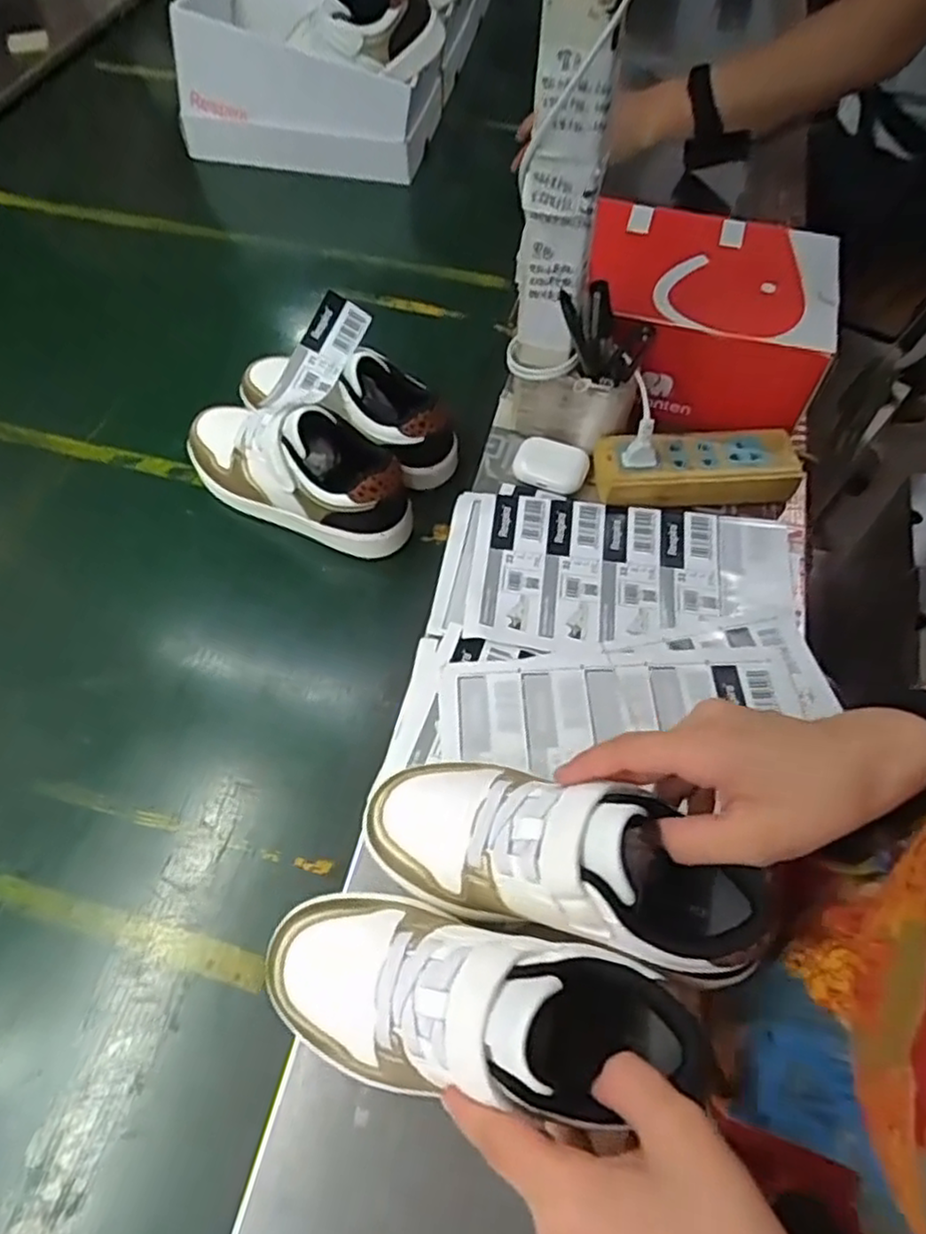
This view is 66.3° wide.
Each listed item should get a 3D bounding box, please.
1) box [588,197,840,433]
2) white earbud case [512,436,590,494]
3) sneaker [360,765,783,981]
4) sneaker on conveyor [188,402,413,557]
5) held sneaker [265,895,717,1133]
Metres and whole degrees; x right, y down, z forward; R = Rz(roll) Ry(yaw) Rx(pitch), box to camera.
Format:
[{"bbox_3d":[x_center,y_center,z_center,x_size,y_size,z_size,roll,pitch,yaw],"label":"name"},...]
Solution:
[{"bbox_3d":[0.203,-0.260,0.617,0.197,0.096,0.177,11,58,5],"label":"box"},{"bbox_3d":[0.073,-0.127,0.577,0.059,0.018,0.041,11,58,5],"label":"white earbud case"},{"bbox_3d":[0.047,0.119,0.361,0.200,0.072,0.077,12,57,20],"label":"sneaker"},{"bbox_3d":[-0.136,-0.129,0.576,0.207,0.085,0.077,22,60,11],"label":"sneaker on conveyor"},{"bbox_3d":[0.000,0.179,0.331,0.197,0.079,0.077,4,57,14],"label":"held sneaker"}]

